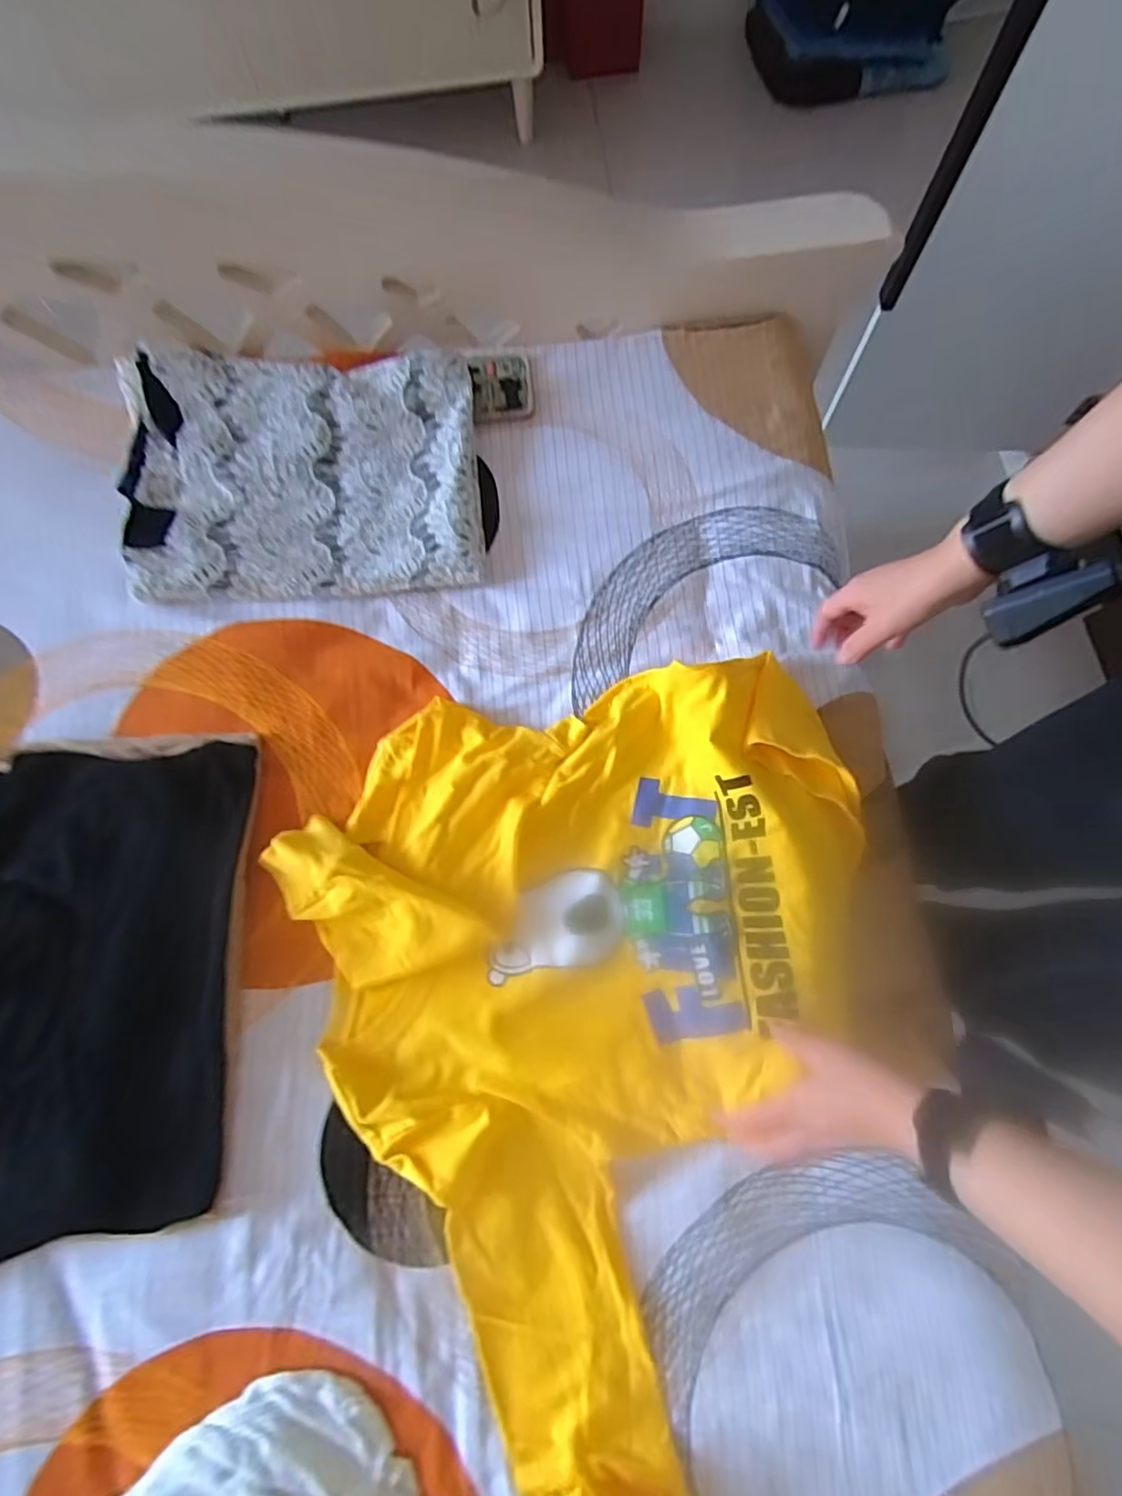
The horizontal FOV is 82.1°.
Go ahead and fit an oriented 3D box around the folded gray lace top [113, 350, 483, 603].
[{"bbox_3d":[-0.261,-0.281,0.655,0.349,0.055,0.249,-6,77,0],"label":"folded gray lace top"}]

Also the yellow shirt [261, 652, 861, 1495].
[{"bbox_3d":[0.063,0.222,0.527,0.476,0.060,0.593,-23,77,-4],"label":"yellow shirt"}]

